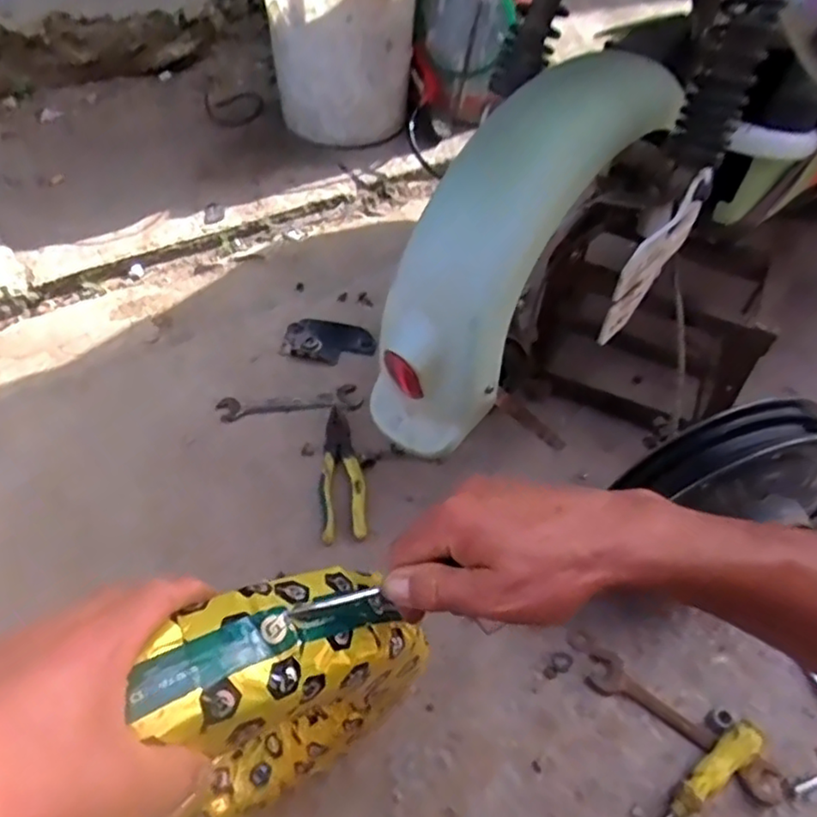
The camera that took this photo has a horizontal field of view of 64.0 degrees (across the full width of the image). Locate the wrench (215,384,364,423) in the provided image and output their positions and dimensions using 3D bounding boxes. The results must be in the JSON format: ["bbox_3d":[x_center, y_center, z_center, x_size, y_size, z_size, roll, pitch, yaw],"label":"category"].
[{"bbox_3d":[-0.160,-0.010,0.890,0.189,0.013,0.048,-6,51,-10],"label":"wrench"}]

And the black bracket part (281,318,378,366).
[{"bbox_3d":[-0.116,-0.101,0.973,0.132,0.019,0.086,6,50,0],"label":"black bracket part"}]

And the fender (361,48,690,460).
[{"bbox_3d":[0.079,-0.135,0.538,0.106,0.114,0.383,34,98,22],"label":"fender"}]

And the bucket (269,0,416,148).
[{"bbox_3d":[-0.137,-0.764,1.308,0.295,0.352,0.324,2,50,-3],"label":"bucket"}]

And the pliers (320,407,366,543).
[{"bbox_3d":[-0.082,0.077,0.819,0.052,0.018,0.192,-2,50,-7],"label":"pliers"}]

